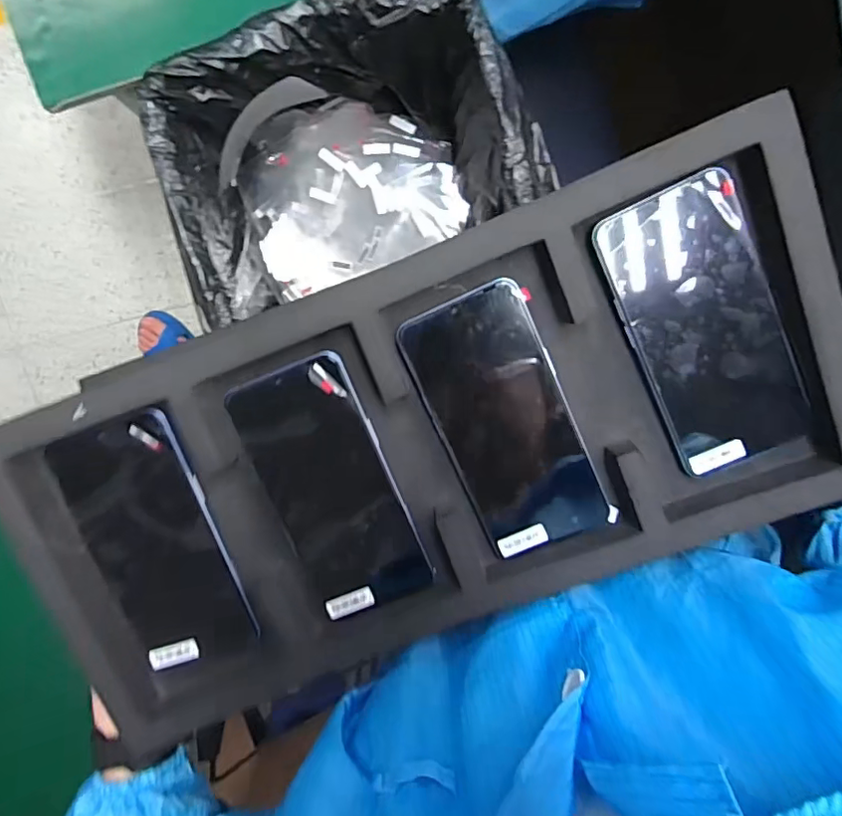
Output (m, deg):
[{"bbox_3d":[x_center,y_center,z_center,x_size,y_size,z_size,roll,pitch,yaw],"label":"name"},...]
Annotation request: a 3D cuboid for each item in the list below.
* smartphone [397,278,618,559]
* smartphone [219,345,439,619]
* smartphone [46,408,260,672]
[{"bbox_3d":[0.050,0.006,0.334,0.075,0.013,0.152,-24,98,2],"label":"smartphone"},{"bbox_3d":[-0.054,0.051,0.337,0.075,0.007,0.159,-20,98,1],"label":"smartphone"},{"bbox_3d":[-0.163,0.084,0.341,0.076,0.012,0.158,-21,98,1],"label":"smartphone"}]

